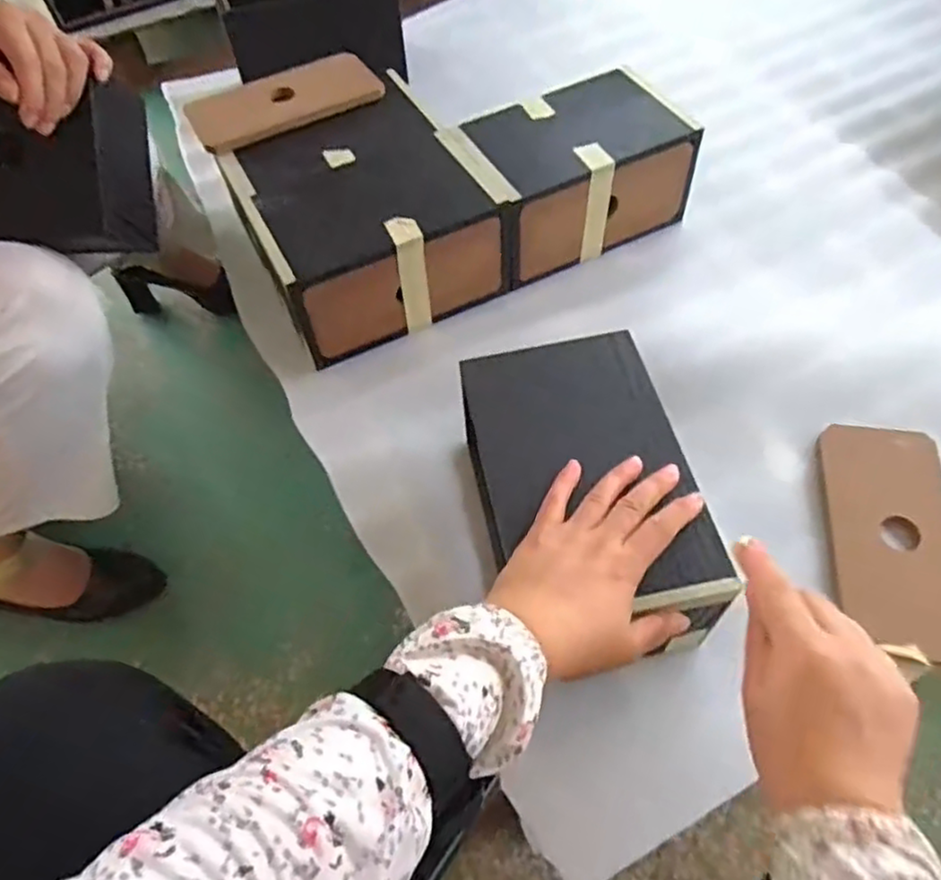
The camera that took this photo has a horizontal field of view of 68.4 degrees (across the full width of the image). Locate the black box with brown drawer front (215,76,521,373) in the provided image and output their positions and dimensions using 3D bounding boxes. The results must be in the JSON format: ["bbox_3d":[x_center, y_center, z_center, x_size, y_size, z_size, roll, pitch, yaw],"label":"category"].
[{"bbox_3d":[-0.108,-0.221,0.697,0.215,0.104,0.228,-28,60,-13],"label":"black box with brown drawer front"}]

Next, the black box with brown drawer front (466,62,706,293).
[{"bbox_3d":[0.109,-0.277,0.724,0.210,0.106,0.138,-22,59,-10],"label":"black box with brown drawer front"}]

